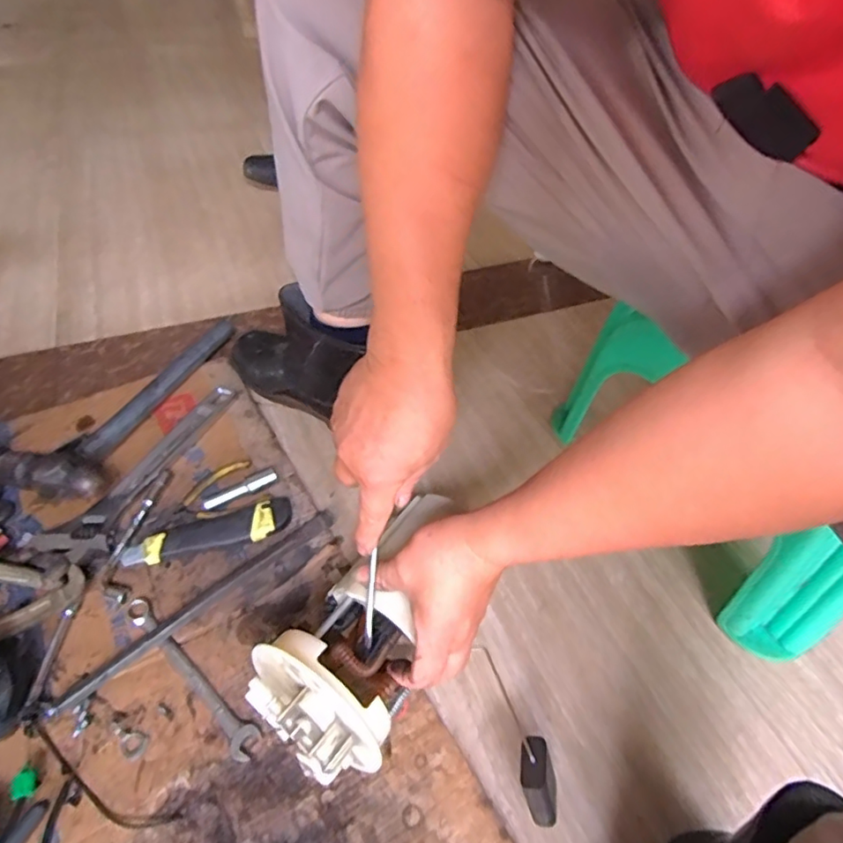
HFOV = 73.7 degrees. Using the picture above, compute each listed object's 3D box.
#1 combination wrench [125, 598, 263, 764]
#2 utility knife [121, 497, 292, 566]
[{"bbox_3d":[-0.197,0.211,0.477,0.177,0.013,0.023,35,53,26],"label":"combination wrench"},{"bbox_3d":[-0.212,0.112,0.565,0.161,0.024,0.038,-12,48,-15],"label":"utility knife"}]

